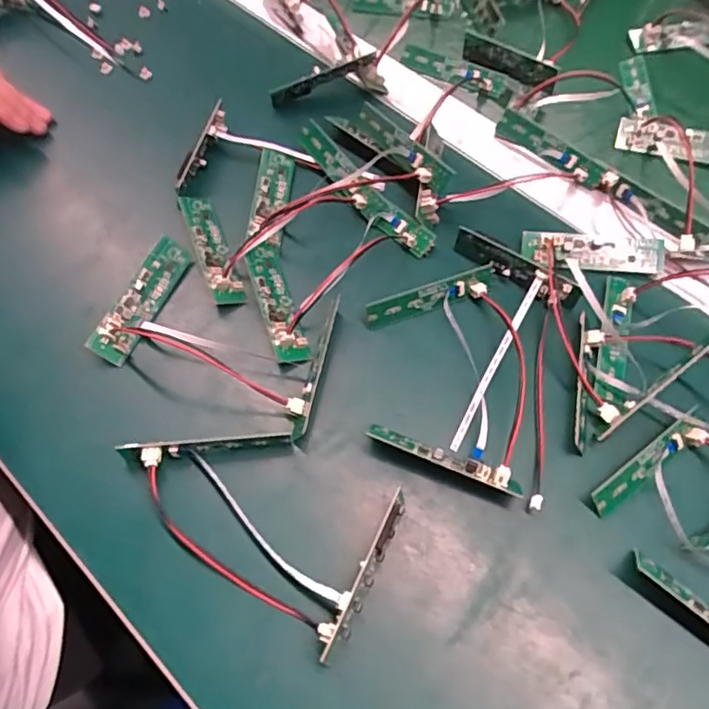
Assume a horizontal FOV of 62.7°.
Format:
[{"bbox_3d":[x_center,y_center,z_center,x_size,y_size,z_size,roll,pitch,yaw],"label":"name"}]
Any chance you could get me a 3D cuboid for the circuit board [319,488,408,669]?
[{"bbox_3d":[0.004,0.104,0.276,0.012,0.014,0.082,26,64,11],"label":"circuit board"}]

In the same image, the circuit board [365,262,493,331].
[{"bbox_3d":[0.048,-0.036,0.351,0.086,0.008,0.014,-21,65,-13],"label":"circuit board"}]

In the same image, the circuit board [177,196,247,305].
[{"bbox_3d":[-0.090,-0.067,0.366,0.019,0.009,0.083,-19,64,-13],"label":"circuit board"}]

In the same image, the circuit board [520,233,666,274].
[{"bbox_3d":[0.155,-0.065,0.377,0.091,0.012,0.024,5,62,0],"label":"circuit board"}]

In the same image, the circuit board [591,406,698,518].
[{"bbox_3d":[0.156,0.057,0.311,0.079,0.004,0.014,-34,97,-16],"label":"circuit board"}]

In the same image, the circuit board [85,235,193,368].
[{"bbox_3d":[-0.126,-0.034,0.343,0.020,0.008,0.080,20,63,8],"label":"circuit board"}]

